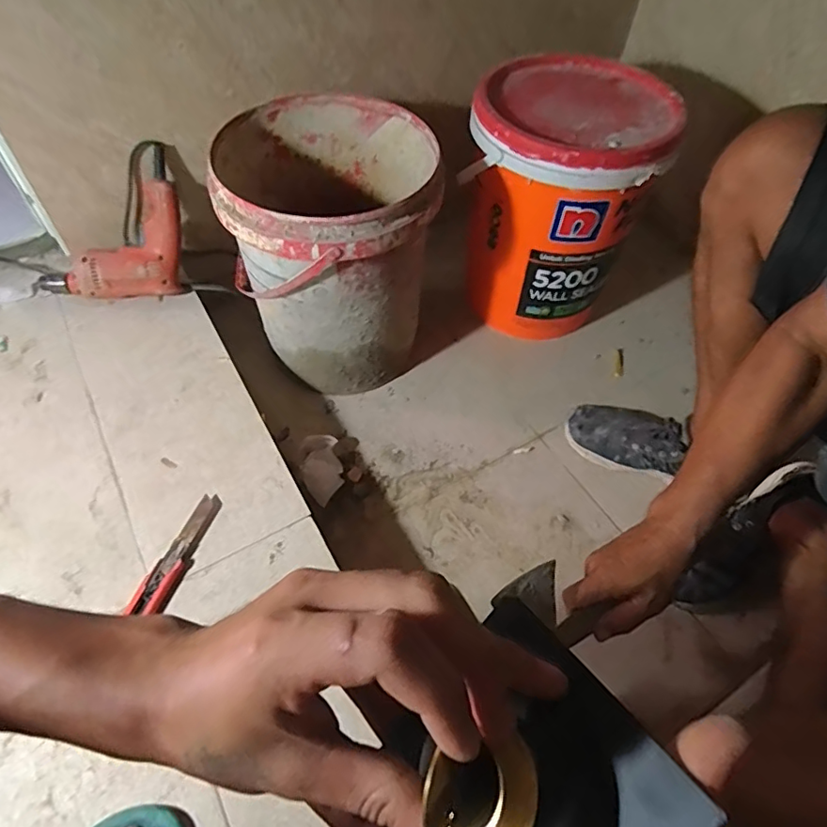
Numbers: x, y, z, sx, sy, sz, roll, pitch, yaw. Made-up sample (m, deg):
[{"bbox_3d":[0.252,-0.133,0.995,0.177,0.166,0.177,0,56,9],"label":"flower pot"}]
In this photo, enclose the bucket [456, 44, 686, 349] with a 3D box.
[{"bbox_3d":[0.241,-0.363,0.929,0.276,0.349,0.303,1,55,-2],"label":"bucket"}]

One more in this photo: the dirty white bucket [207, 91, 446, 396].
[{"bbox_3d":[-0.124,-0.243,0.856,0.289,0.357,0.316,-5,55,-6],"label":"dirty white bucket"}]

